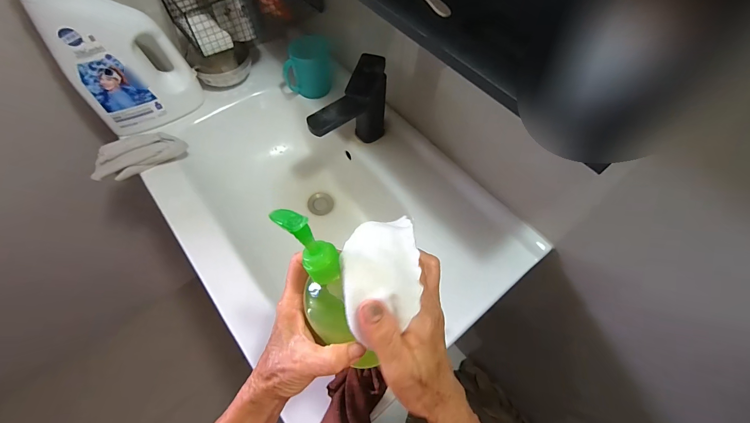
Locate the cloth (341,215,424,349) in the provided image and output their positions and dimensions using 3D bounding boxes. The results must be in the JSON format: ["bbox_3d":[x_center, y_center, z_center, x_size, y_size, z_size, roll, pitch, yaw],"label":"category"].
[{"bbox_3d":[0.005,0.041,0.244,0.057,0.021,0.085,-4,60,-5],"label":"cloth"}]

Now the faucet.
[{"bbox_3d":[-0.045,-0.168,0.594,0.153,0.184,0.064,-36,68,-21],"label":"faucet"}]

